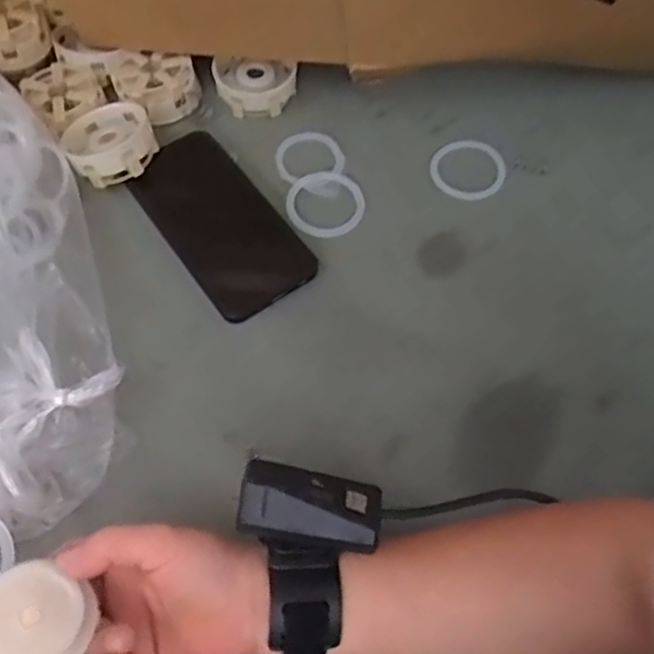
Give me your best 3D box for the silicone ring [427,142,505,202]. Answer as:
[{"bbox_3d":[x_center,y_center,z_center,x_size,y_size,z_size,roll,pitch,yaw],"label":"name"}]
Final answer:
[{"bbox_3d":[0.111,-0.123,0.531,0.063,0.008,0.053,31,73,26],"label":"silicone ring"}]

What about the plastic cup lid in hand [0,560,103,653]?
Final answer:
[{"bbox_3d":[-0.135,0.137,0.314,0.052,0.009,0.047,41,66,-4],"label":"plastic cup lid in hand"}]

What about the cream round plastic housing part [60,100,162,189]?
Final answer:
[{"bbox_3d":[-0.165,-0.140,0.518,0.065,0.031,0.070,1,61,-1],"label":"cream round plastic housing part"}]

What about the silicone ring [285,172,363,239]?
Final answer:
[{"bbox_3d":[-0.001,-0.094,0.514,0.057,0.004,0.059,1,61,-1],"label":"silicone ring"}]

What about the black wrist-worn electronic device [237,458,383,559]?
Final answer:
[{"bbox_3d":[-0.007,0.086,0.332,0.068,0.021,0.033,7,61,2],"label":"black wrist-worn electronic device"}]

